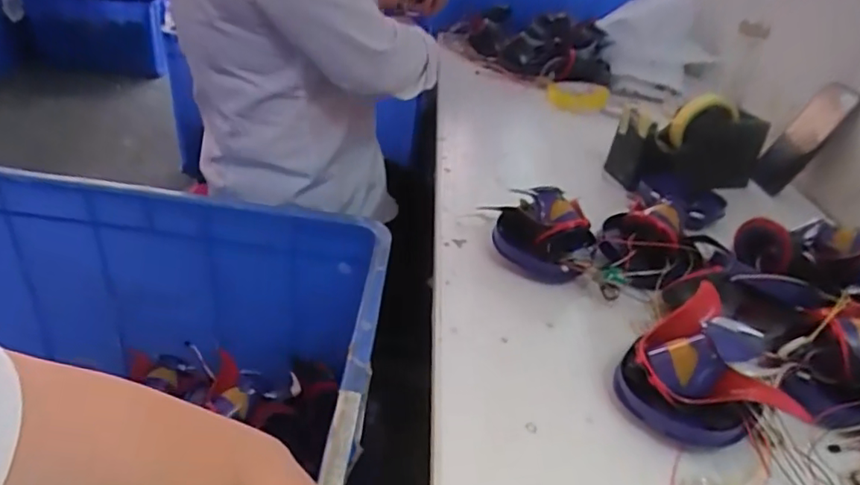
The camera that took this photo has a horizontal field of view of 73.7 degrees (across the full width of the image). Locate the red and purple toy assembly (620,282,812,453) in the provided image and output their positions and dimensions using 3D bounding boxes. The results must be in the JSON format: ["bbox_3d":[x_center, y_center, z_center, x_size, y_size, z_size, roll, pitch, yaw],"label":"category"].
[{"bbox_3d":[0.214,0.102,0.456,0.110,0.073,0.109,-10,36,-24],"label":"red and purple toy assembly"}]

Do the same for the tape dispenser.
[{"bbox_3d":[0.361,-0.140,0.812,0.213,0.108,0.087,-5,34,-17],"label":"tape dispenser"}]

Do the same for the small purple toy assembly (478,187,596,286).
[{"bbox_3d":[0.118,-0.013,0.617,0.112,0.074,0.075,20,35,21],"label":"small purple toy assembly"}]

